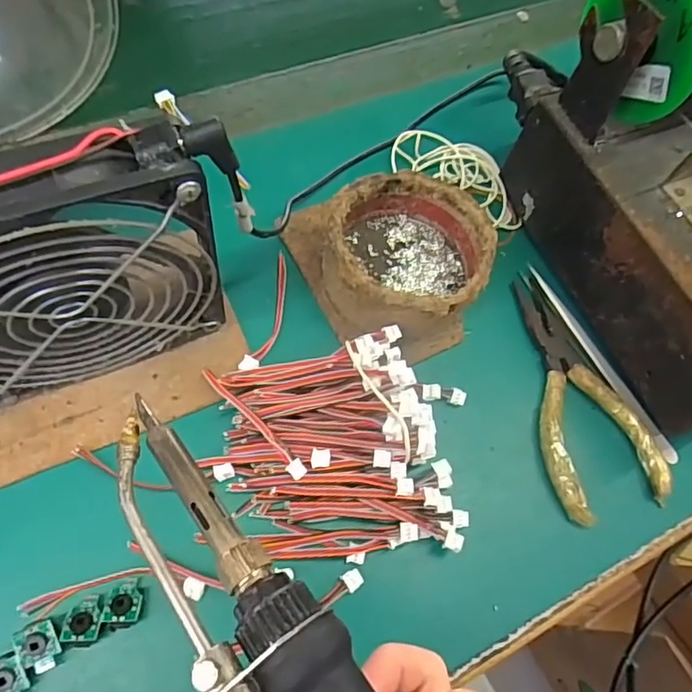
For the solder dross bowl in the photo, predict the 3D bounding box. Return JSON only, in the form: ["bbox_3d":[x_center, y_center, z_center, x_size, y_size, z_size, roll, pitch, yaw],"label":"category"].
[{"bbox_3d":[0.033,-0.049,0.295,0.080,0.039,0.082,3,67,-7],"label":"solder dross bowl"}]

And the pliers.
[{"bbox_3d":[0.127,0.022,0.299,0.060,0.013,0.133,-3,62,-5],"label":"pliers"}]

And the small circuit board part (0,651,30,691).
[{"bbox_3d":[-0.129,0.127,0.215,0.013,0.008,0.015,-26,66,-16],"label":"small circuit board part"}]

